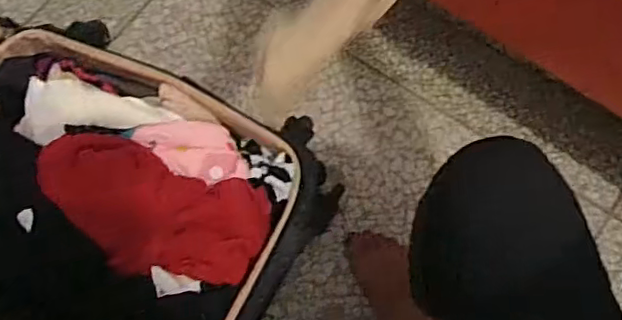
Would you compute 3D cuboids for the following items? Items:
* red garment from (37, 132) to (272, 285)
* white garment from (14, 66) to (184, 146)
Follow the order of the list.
[{"bbox_3d":[-0.184,0.060,0.716,0.263,0.074,0.129,18,67,8],"label":"red garment"},{"bbox_3d":[-0.263,-0.055,0.744,0.188,0.066,0.064,10,66,4],"label":"white garment"}]

